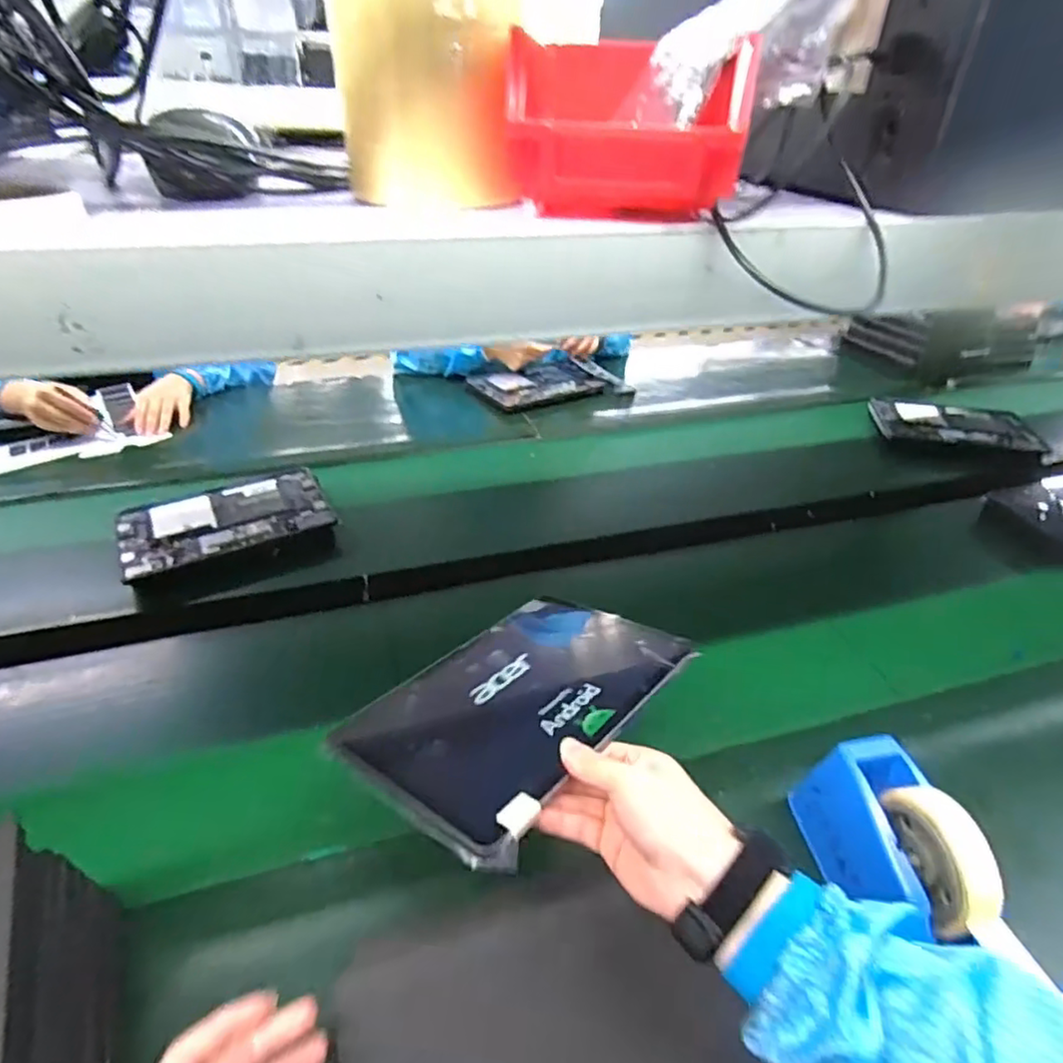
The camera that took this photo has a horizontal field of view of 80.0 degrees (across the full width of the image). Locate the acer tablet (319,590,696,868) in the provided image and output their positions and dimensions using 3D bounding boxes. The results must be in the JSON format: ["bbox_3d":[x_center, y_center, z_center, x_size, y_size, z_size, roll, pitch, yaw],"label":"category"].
[{"bbox_3d":[-0.006,0.123,0.484,0.166,0.010,0.255,14,29,36],"label":"acer tablet"}]

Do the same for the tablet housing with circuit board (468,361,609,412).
[{"bbox_3d":[0.006,-0.296,1.260,0.253,0.022,0.181,-17,39,-24],"label":"tablet housing with circuit board"}]

